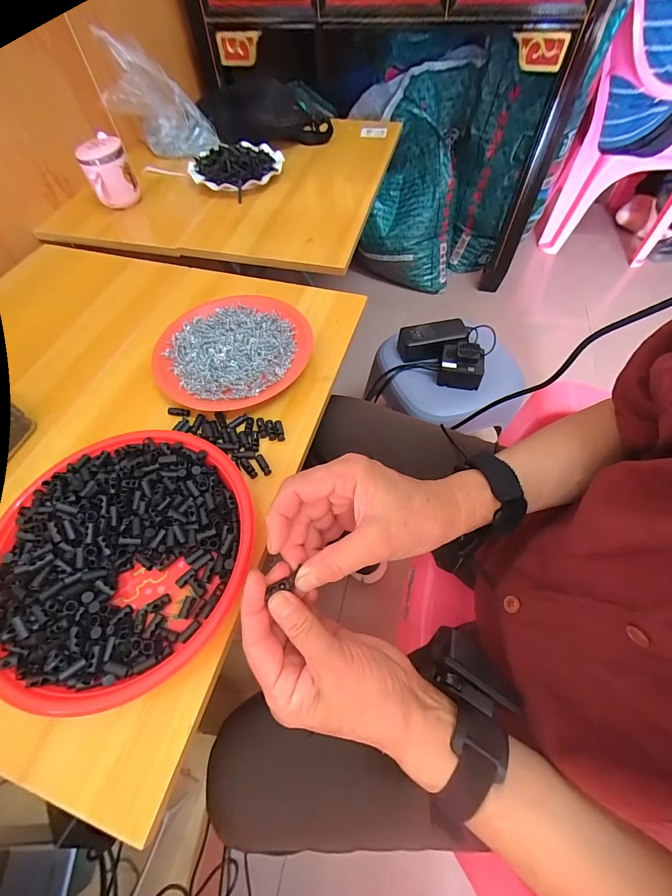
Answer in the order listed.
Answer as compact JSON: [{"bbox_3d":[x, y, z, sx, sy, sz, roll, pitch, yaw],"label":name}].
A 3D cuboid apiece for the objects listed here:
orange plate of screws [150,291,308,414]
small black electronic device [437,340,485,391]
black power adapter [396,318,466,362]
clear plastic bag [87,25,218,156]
[{"bbox_3d":[-0.130,-0.124,0.449,0.191,0.026,0.168,-40,66,-19],"label":"orange plate of screws"},{"bbox_3d":[0.238,-0.160,0.668,0.078,0.050,0.078,11,61,9],"label":"small black electronic device"},{"bbox_3d":[0.190,-0.216,0.702,0.140,0.041,0.065,-10,60,-3],"label":"black power adapter"},{"bbox_3d":[-0.371,-0.720,0.728,0.183,0.188,0.083,5,60,5],"label":"clear plastic bag"}]

